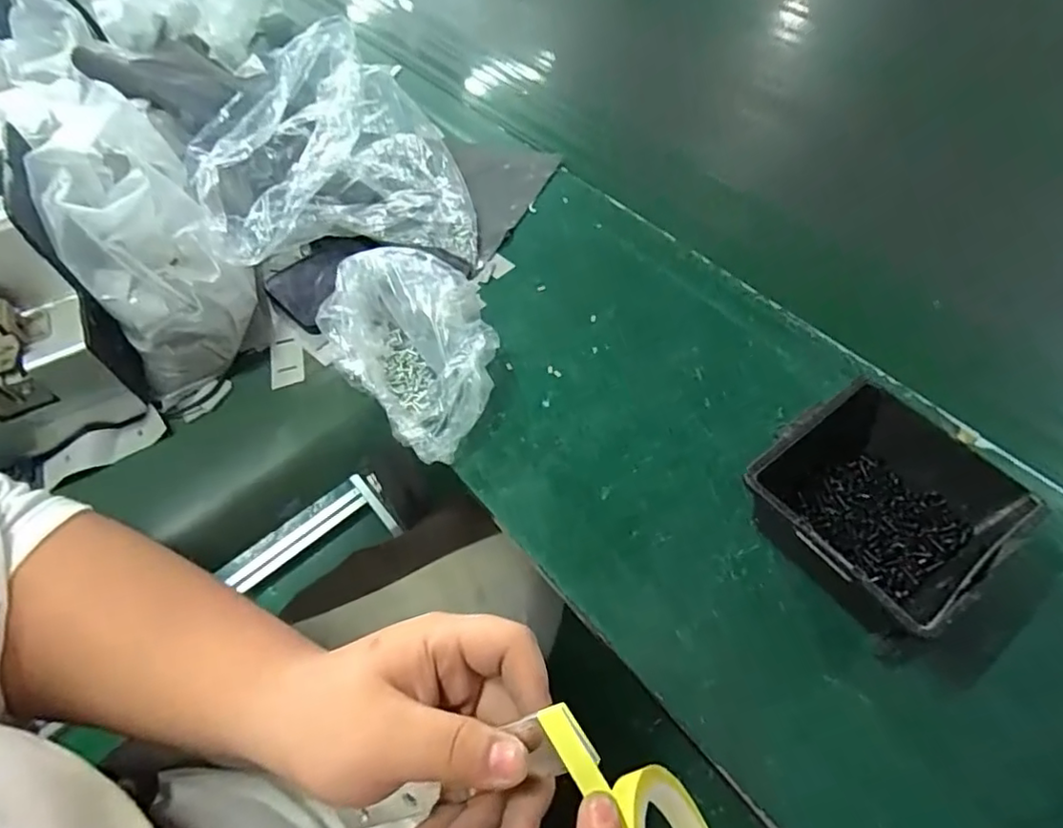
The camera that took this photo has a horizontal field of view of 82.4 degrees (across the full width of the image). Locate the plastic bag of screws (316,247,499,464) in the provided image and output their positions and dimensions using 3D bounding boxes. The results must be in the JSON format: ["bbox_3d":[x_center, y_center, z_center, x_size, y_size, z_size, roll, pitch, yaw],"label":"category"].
[{"bbox_3d":[-0.085,-0.044,0.445,0.121,0.065,0.155,-17,58,-6],"label":"plastic bag of screws"}]

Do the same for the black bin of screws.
[{"bbox_3d":[0.197,0.058,0.356,0.111,0.064,0.116,-34,61,-17],"label":"black bin of screws"}]

